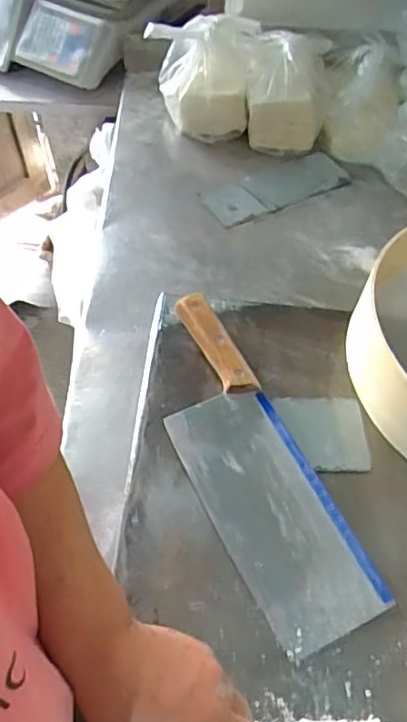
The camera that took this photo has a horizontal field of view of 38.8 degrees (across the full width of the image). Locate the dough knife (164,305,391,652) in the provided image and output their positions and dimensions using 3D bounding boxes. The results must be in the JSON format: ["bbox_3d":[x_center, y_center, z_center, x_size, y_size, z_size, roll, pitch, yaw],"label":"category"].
[{"bbox_3d":[0.034,0.078,0.498,0.094,0.035,0.314,-22,59,-17],"label":"dough knife"}]

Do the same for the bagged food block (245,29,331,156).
[{"bbox_3d":[0.113,-0.371,0.792,0.104,0.094,0.139,6,55,1],"label":"bagged food block"}]

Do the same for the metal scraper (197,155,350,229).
[{"bbox_3d":[0.092,-0.228,0.751,0.192,0.005,0.079,-26,60,-19],"label":"metal scraper"}]

